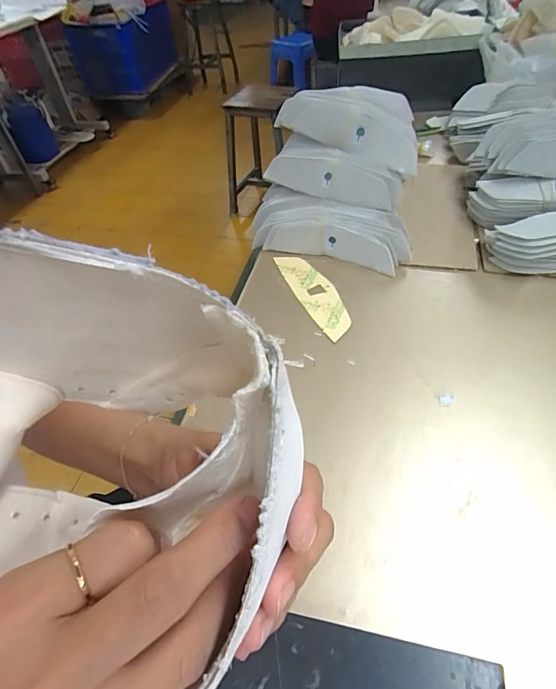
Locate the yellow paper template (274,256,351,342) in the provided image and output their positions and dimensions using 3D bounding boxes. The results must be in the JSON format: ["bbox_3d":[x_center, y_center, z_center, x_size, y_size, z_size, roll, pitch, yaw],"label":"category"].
[{"bbox_3d":[0.050,-0.072,0.551,0.051,0.004,0.177,-21,51,-9],"label":"yellow paper template"}]

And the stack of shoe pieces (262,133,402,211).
[{"bbox_3d":[0.084,-0.263,0.597,0.201,0.059,0.068,11,50,16],"label":"stack of shoe pieces"}]

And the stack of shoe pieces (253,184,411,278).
[{"bbox_3d":[0.073,-0.173,0.595,0.242,0.049,0.084,14,51,17],"label":"stack of shoe pieces"}]

